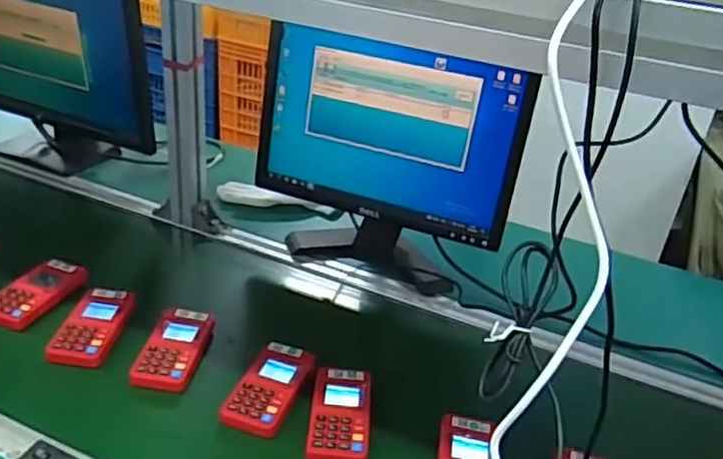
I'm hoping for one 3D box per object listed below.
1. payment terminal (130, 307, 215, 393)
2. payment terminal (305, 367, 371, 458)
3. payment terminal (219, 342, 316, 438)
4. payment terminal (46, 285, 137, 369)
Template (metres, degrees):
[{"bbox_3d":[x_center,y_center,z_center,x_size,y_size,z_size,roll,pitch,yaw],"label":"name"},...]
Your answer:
[{"bbox_3d":[-0.214,0.137,0.745,0.065,0.020,0.122,5,28,0],"label":"payment terminal"},{"bbox_3d":[-0.022,0.198,0.690,0.063,0.018,0.123,5,28,-1],"label":"payment terminal"},{"bbox_3d":[-0.101,0.171,0.701,0.066,0.018,0.122,13,29,14],"label":"payment terminal"},{"bbox_3d":[-0.322,0.116,0.782,0.069,0.028,0.124,5,28,-1],"label":"payment terminal"}]

